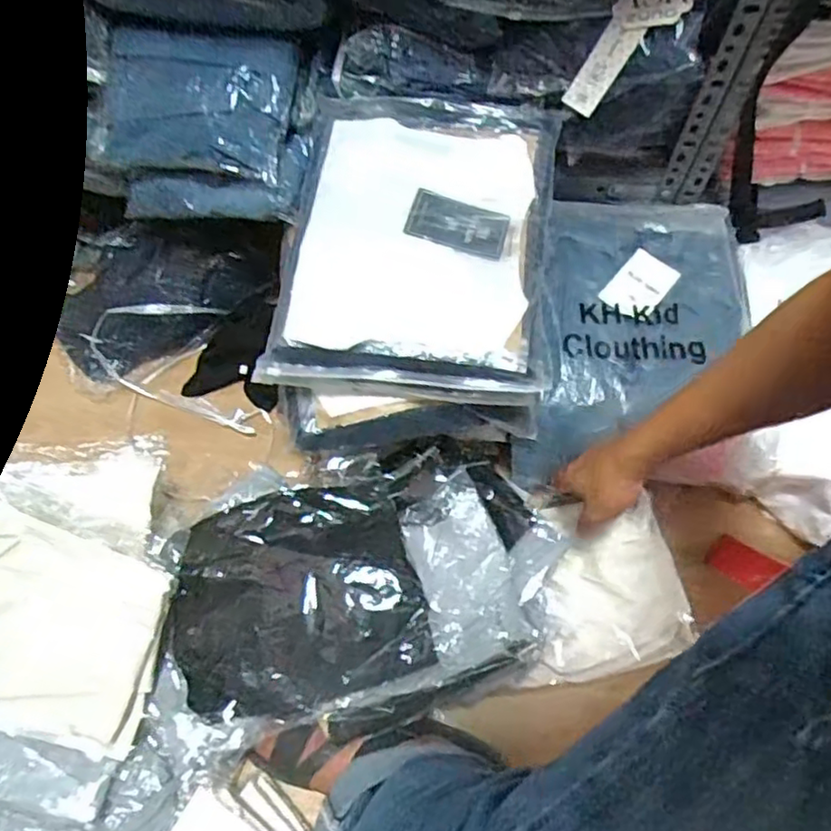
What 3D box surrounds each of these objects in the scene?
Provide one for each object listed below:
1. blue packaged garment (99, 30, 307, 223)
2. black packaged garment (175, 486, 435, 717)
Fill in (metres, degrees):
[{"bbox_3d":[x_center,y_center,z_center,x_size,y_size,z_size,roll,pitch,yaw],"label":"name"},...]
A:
[{"bbox_3d":[-0.231,-0.308,0.699,0.216,0.183,0.054,4,21,10],"label":"blue packaged garment"},{"bbox_3d":[-0.117,0.174,0.628,0.233,0.034,0.194,-14,65,-6],"label":"black packaged garment"}]

